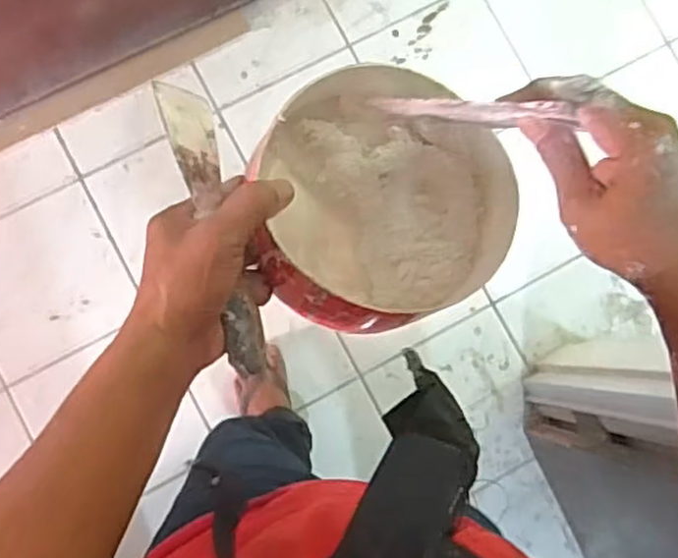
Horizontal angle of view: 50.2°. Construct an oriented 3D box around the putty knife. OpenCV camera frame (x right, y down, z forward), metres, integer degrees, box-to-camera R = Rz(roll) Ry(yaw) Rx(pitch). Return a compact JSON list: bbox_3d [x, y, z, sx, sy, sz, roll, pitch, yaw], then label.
[{"bbox_3d":[-0.082,-0.031,0.462,0.022,0.046,0.189,-21,80,29],"label":"putty knife"}]

